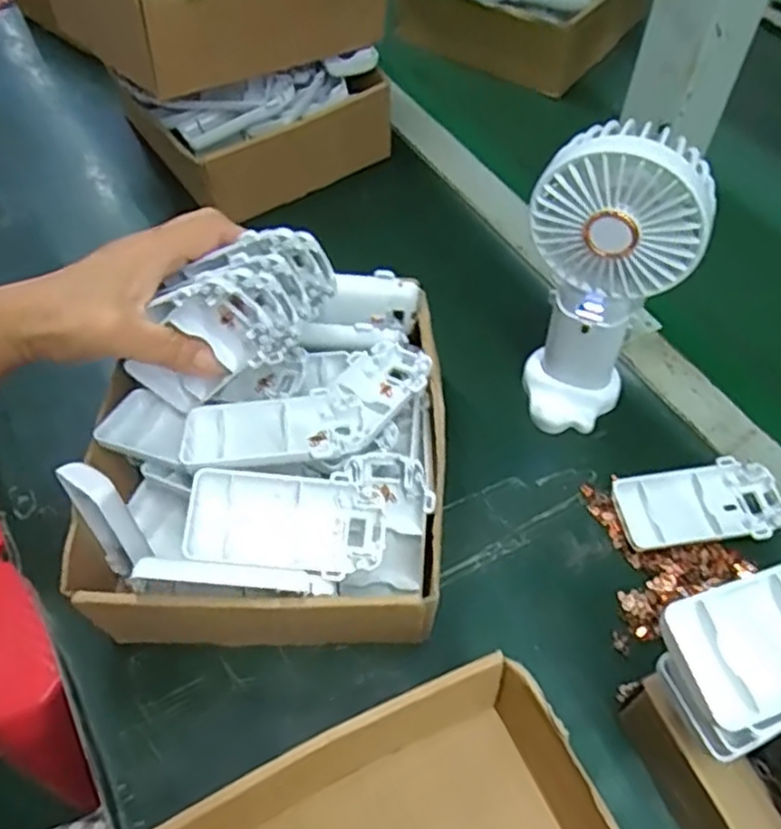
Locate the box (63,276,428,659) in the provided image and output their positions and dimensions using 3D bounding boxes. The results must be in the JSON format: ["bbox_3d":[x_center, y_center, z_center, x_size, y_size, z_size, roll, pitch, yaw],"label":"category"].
[{"bbox_3d":[-0.068,0.021,0.413,0.181,0.090,0.202,1,56,1],"label":"box"}]

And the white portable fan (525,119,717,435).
[{"bbox_3d":[0.114,-0.065,0.409,0.086,0.188,0.053,25,60,16],"label":"white portable fan"}]

